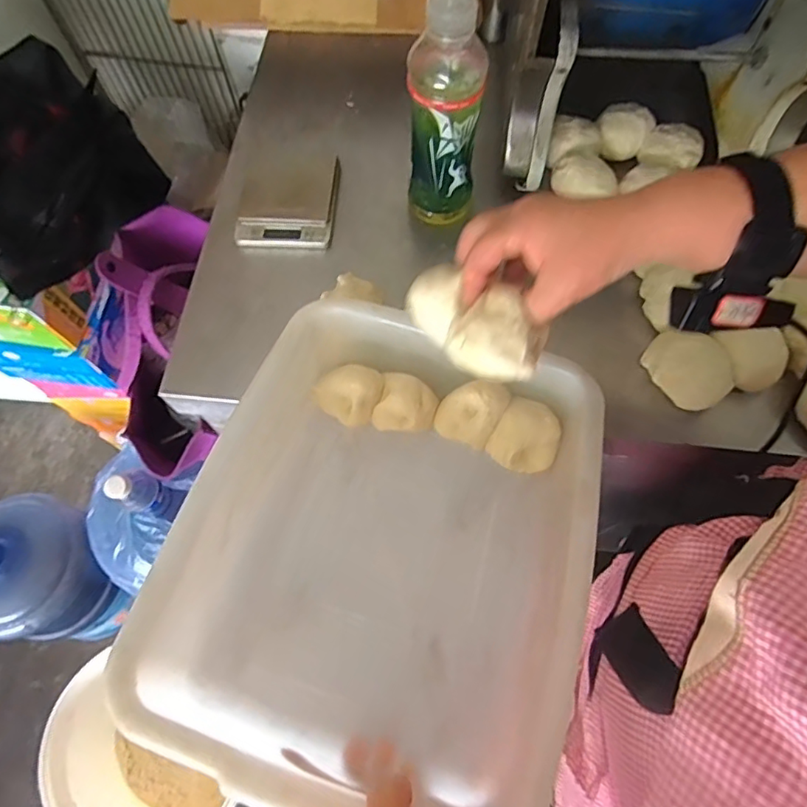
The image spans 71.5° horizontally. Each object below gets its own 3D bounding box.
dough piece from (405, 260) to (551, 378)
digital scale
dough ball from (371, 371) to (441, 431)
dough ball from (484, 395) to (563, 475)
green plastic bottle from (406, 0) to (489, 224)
[{"bbox_3d":[0.047,-0.055,0.382,0.102,0.035,0.055,36,72,26],"label":"dough piece"},{"bbox_3d":[-0.131,-0.231,0.631,0.108,0.019,0.128,3,68,2],"label":"digital scale"},{"bbox_3d":[0.004,0.001,0.501,0.052,0.056,0.053,0,68,0],"label":"dough ball"},{"bbox_3d":[0.108,0.030,0.485,0.054,0.055,0.053,0,68,0],"label":"dough ball"},{"bbox_3d":[0.039,-0.274,0.526,0.064,0.218,0.073,3,68,2],"label":"green plastic bottle"}]

